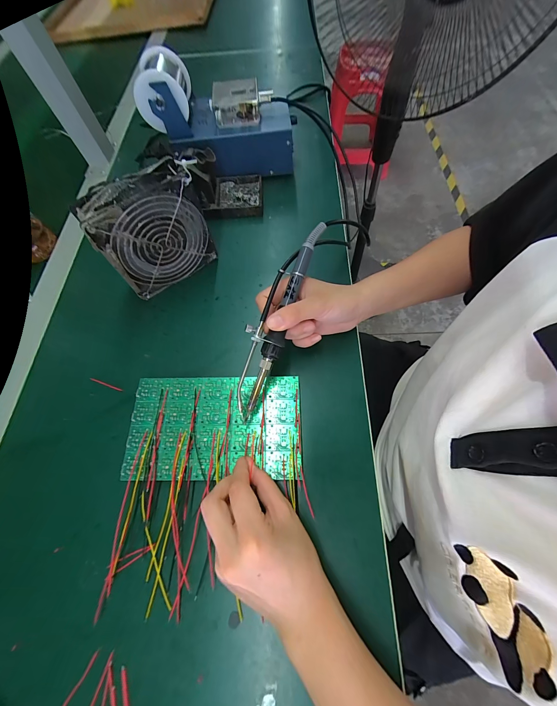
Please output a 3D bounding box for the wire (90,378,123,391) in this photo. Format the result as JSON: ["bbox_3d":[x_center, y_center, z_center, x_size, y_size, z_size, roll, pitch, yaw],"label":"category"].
[{"bbox_3d":[-0.200,0.036,0.317,0.045,0.004,0.004,17,68,11],"label":"wire"}]

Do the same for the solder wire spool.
[{"bbox_3d":[-0.155,-0.362,0.371,0.066,0.056,0.085,-3,66,2],"label":"solder wire spool"}]

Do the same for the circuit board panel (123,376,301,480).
[{"bbox_3d":[-0.066,0.073,0.280,0.172,0.004,0.100,-2,66,3],"label":"circuit board panel"}]

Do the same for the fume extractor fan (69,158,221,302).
[{"bbox_3d":[-0.145,-0.140,0.329,0.122,0.123,0.042,-36,69,-12],"label":"fume extractor fan"}]

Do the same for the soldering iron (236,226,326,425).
[{"bbox_3d":[-0.001,-0.035,0.278,0.034,0.037,0.210,23,90,13],"label":"soldering iron"}]

